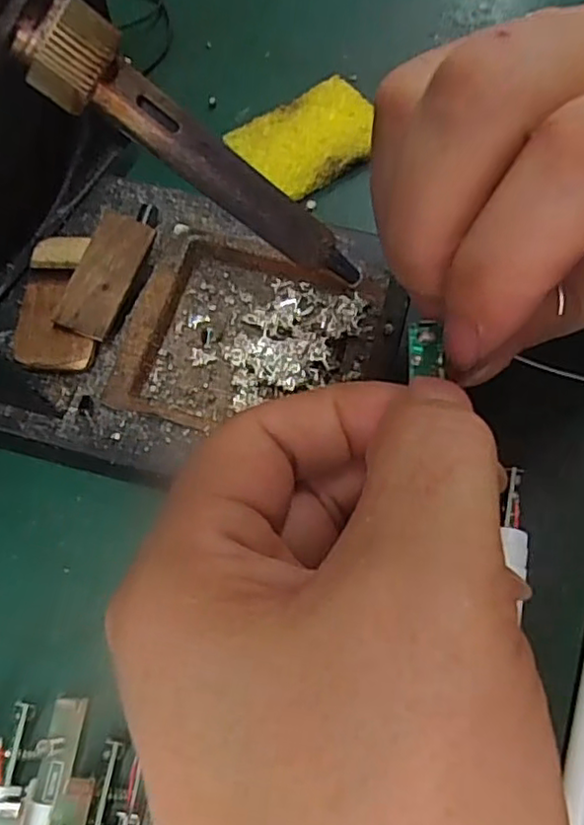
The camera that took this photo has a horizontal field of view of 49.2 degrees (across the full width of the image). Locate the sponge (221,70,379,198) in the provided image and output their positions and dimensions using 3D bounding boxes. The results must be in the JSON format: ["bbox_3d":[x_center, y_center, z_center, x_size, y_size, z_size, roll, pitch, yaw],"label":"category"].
[{"bbox_3d":[0.008,-0.104,0.243,0.054,0.007,0.039,-31,70,-13],"label":"sponge"}]

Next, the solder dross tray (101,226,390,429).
[{"bbox_3d":[-0.013,-0.023,0.203,0.073,0.015,0.066,15,67,6],"label":"solder dross tray"}]

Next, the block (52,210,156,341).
[{"bbox_3d":[-0.057,-0.043,0.196,0.018,0.004,0.039,19,78,8],"label":"block"}]

